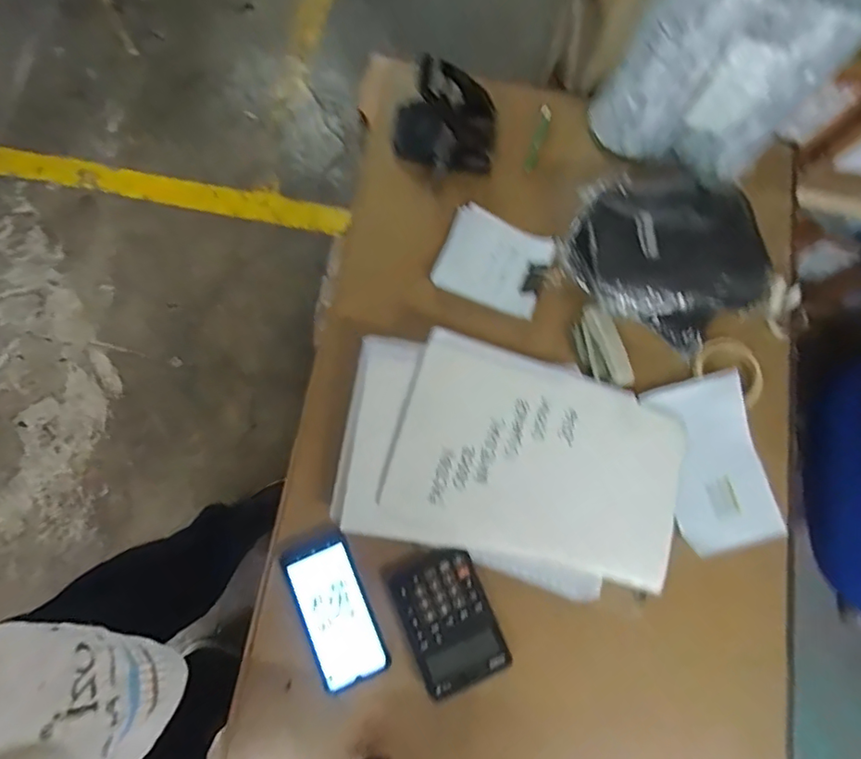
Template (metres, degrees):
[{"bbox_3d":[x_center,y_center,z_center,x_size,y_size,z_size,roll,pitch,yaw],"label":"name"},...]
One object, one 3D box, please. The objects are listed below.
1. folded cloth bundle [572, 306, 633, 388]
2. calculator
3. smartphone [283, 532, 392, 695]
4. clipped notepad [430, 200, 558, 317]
[{"bbox_3d":[0.225,-0.043,0.735,0.046,0.053,0.113,-15,82,-9],"label":"folded cloth bundle"},{"bbox_3d":[0.023,0.280,0.641,0.101,0.015,0.140,-22,78,-10],"label":"calculator"},{"bbox_3d":[-0.110,0.270,0.642,0.081,0.013,0.160,-22,78,-10],"label":"smartphone"},{"bbox_3d":[0.088,-0.165,0.768,0.146,0.018,0.132,21,75,1],"label":"clipped notepad"}]

